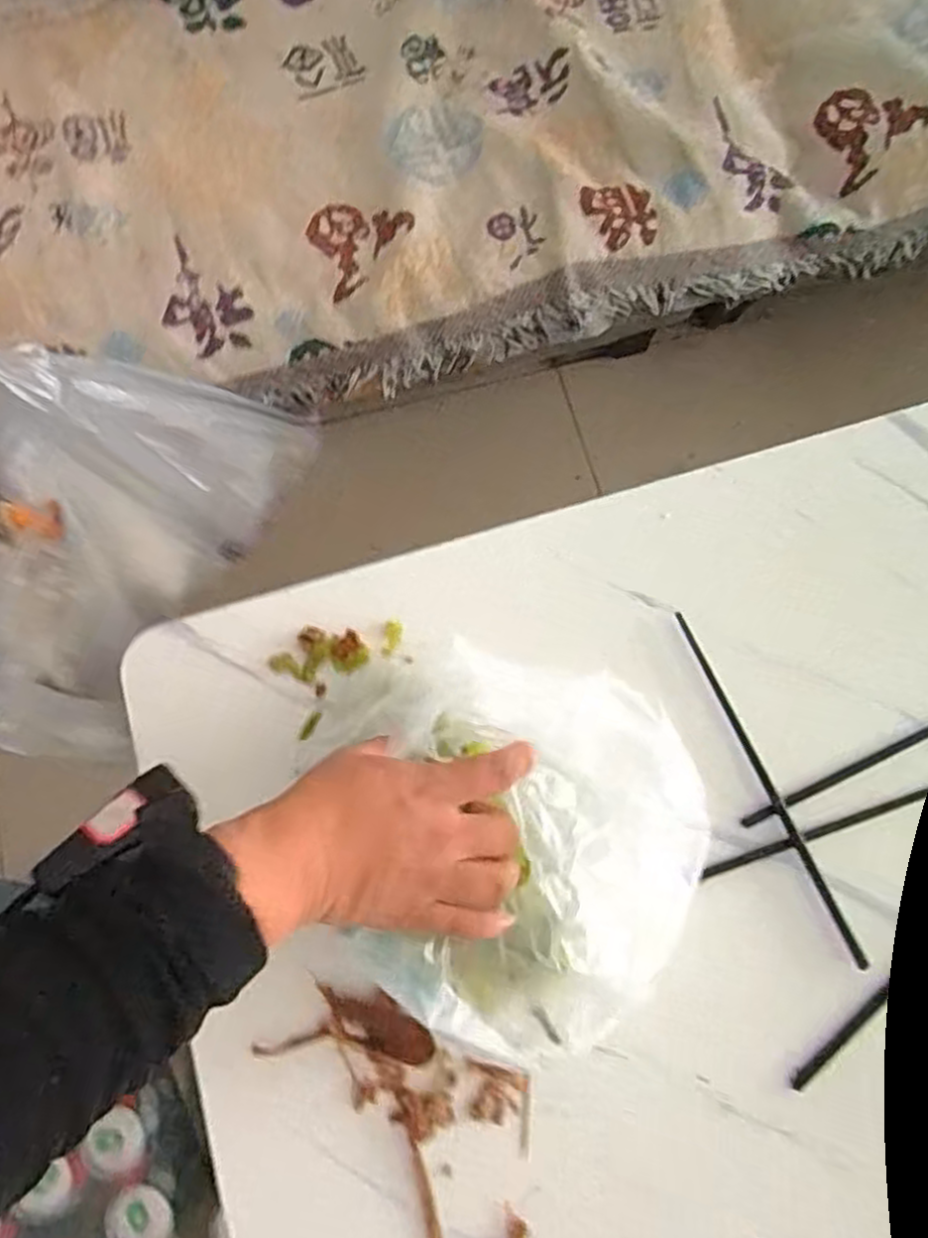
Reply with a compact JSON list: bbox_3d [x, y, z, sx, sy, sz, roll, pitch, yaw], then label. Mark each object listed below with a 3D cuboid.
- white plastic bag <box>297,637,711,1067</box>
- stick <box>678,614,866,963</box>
[{"bbox_3d":[0.018,0.118,0.429,0.240,0.076,0.208,20,74,8],"label":"white plastic bag"},{"bbox_3d":[0.194,0.103,0.485,0.009,0.007,0.235,-22,73,-5],"label":"stick"}]

